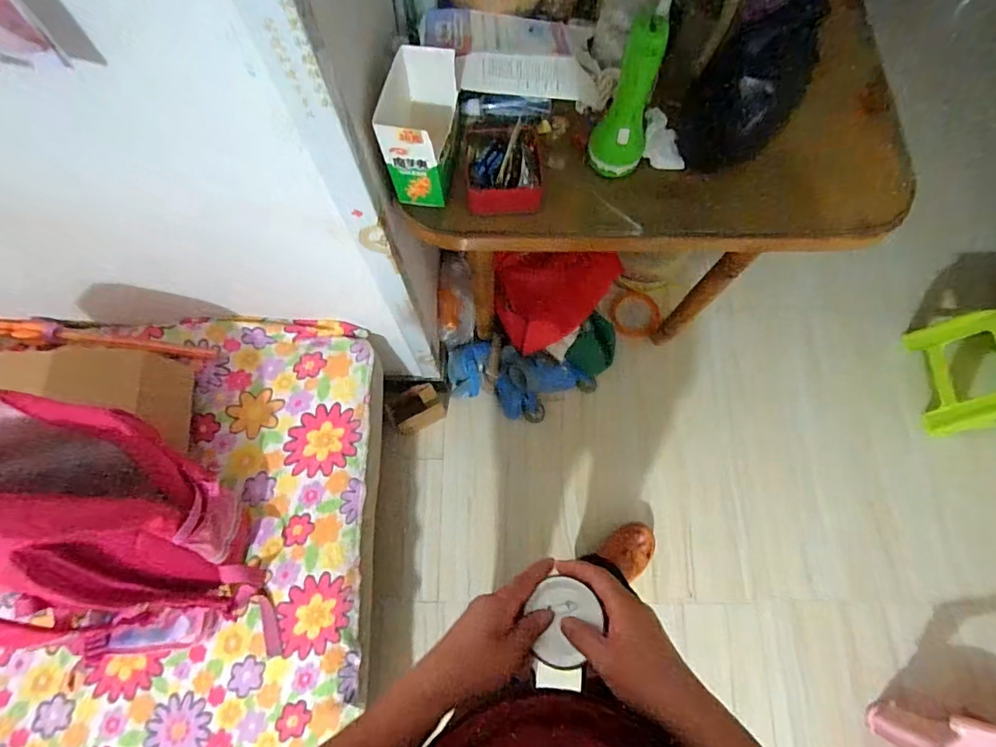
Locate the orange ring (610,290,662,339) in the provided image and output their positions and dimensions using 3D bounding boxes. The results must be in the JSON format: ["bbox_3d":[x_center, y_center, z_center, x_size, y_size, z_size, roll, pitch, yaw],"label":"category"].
[{"bbox_3d":[0.391,-0.165,1.400,0.141,0.032,0.130,8,73,2],"label":"orange ring"}]

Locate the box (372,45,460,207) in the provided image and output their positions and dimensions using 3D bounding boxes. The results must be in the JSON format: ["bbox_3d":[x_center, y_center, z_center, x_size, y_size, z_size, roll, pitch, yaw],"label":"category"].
[{"bbox_3d":[-0.097,-0.316,0.653,0.080,0.141,0.147,5,73,1],"label":"box"}]

